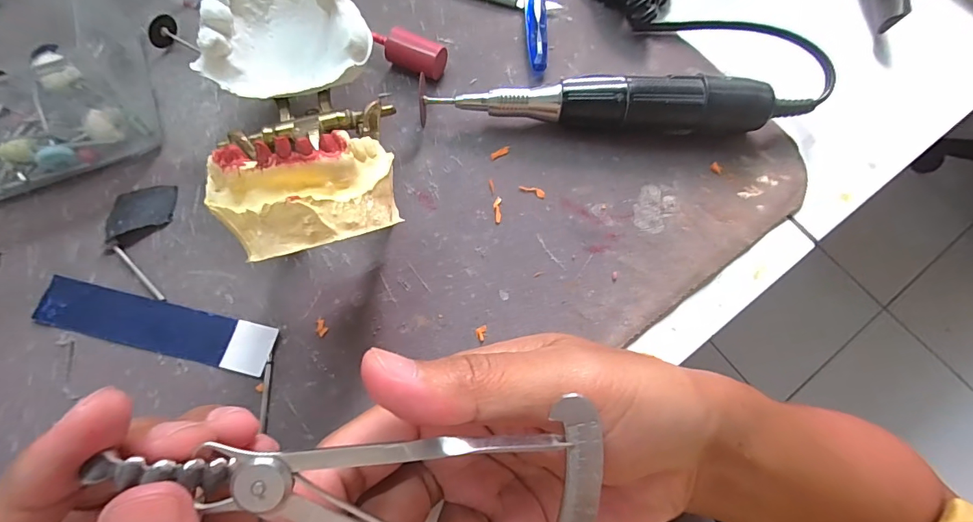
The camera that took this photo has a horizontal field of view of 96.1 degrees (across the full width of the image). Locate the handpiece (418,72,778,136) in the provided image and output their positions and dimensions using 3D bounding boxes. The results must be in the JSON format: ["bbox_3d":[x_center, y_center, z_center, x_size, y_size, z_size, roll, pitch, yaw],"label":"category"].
[{"bbox_3d":[0.053,-0.079,0.223,0.175,0.029,0.023,3,69,-2],"label":"handpiece"}]

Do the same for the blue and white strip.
[{"bbox_3d":[-0.141,0.027,0.187,0.101,0.004,0.021,13,69,2],"label":"blue and white strip"}]

